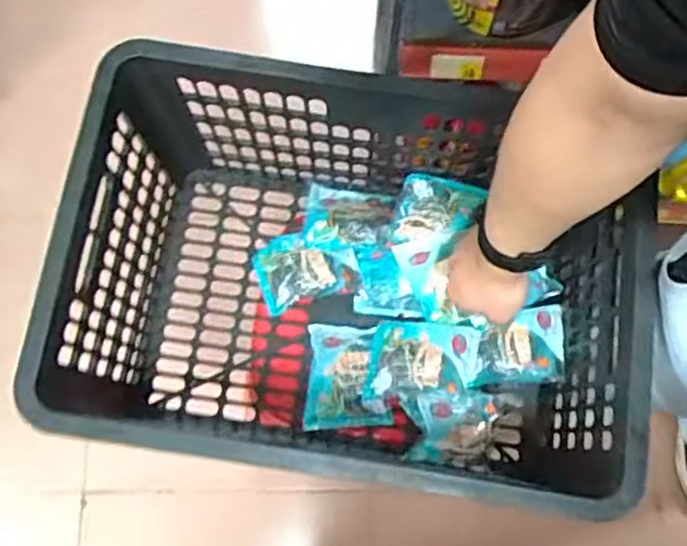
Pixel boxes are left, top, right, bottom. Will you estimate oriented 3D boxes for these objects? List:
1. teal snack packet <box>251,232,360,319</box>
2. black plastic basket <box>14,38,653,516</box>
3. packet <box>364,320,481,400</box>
[{"bbox_3d":[-0.043,-0.009,0.785,0.112,0.034,0.082,-18,77,-5],"label":"teal snack packet"},{"bbox_3d":[-0.001,0.012,0.681,0.487,0.269,0.338,9,77,2],"label":"black plastic basket"},{"bbox_3d":[0.084,0.087,0.730,0.119,0.048,0.078,-4,77,-1],"label":"packet"}]

